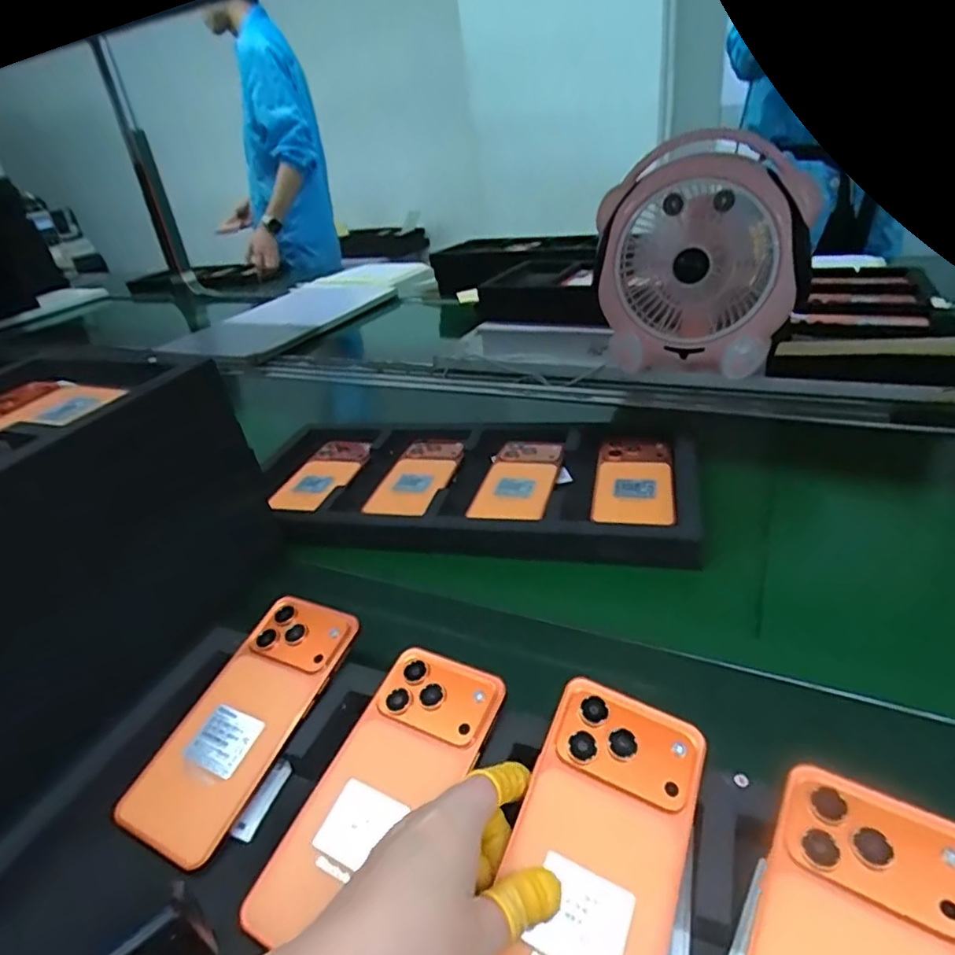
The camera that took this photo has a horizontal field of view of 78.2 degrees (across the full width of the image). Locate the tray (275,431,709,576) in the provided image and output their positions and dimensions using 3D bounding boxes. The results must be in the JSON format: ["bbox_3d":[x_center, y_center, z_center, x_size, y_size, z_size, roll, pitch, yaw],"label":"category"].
[{"bbox_3d":[-0.014,0.007,0.613,0.454,0.031,0.223,4,31,12],"label":"tray"}]

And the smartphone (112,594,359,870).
[{"bbox_3d":[-0.147,0.149,0.376,0.076,0.007,0.163,13,50,27],"label":"smartphone"}]

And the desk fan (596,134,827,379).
[{"bbox_3d":[0.282,-0.254,0.755,0.244,0.265,0.122,14,34,26],"label":"desk fan"}]

